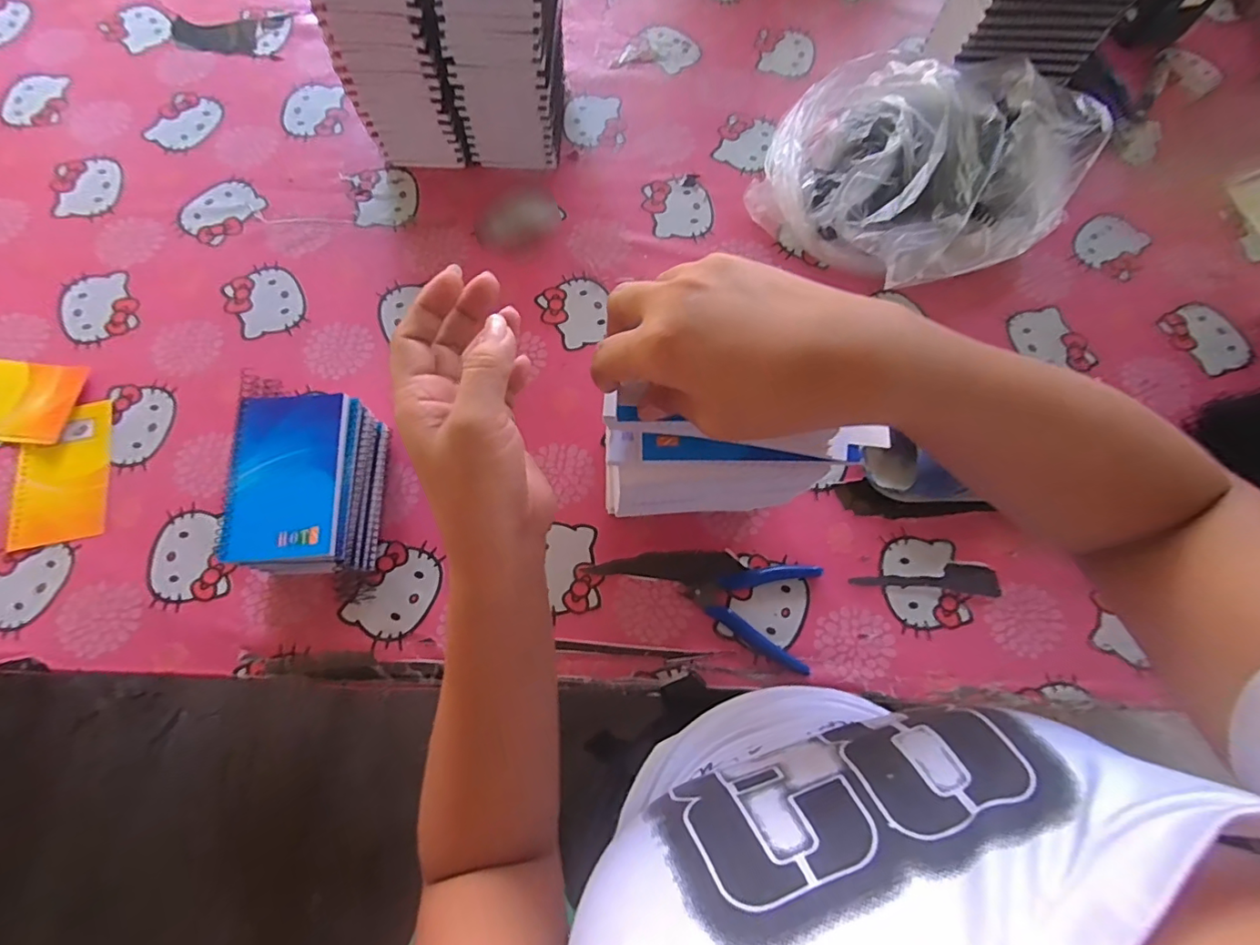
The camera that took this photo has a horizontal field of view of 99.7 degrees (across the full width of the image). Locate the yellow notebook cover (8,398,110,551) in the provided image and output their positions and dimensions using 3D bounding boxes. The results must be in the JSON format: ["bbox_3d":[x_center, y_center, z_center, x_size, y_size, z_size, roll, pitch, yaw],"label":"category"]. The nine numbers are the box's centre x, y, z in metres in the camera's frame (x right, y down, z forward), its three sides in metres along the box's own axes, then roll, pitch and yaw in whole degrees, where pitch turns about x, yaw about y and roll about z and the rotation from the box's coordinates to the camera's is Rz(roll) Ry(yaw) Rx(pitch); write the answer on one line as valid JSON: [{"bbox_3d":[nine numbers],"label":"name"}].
[{"bbox_3d":[-0.514,0.002,0.482,0.082,0.004,0.126,-13,74,-5],"label":"yellow notebook cover"}]

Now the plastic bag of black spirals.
[{"bbox_3d":[0.278,-0.309,0.519,0.250,0.142,0.254,-33,77,-11],"label":"plastic bag of black spirals"}]

